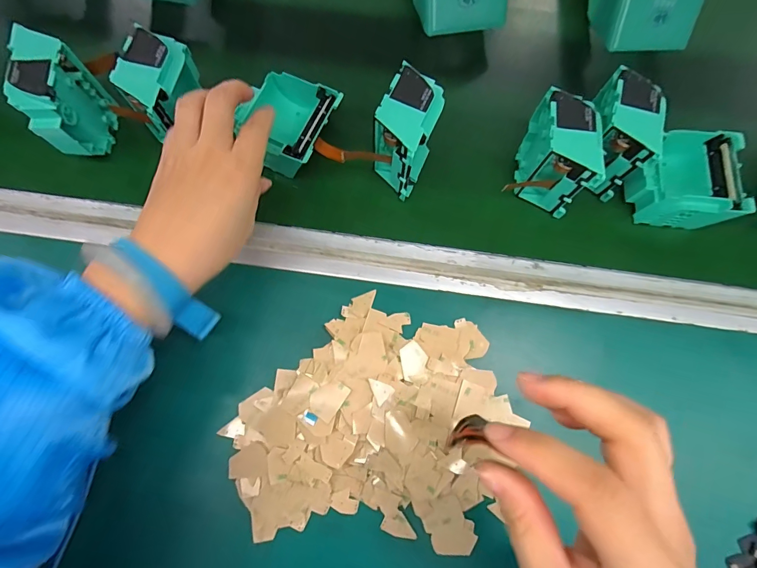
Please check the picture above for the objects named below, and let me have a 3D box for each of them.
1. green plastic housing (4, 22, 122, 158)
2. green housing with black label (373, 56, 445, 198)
[{"bbox_3d":[-0.253,-0.146,0.322,0.034,0.079,0.074,-2,79,0],"label":"green plastic housing"},{"bbox_3d":[0.021,-0.122,0.323,0.049,0.076,0.071,25,80,5],"label":"green housing with black label"}]

